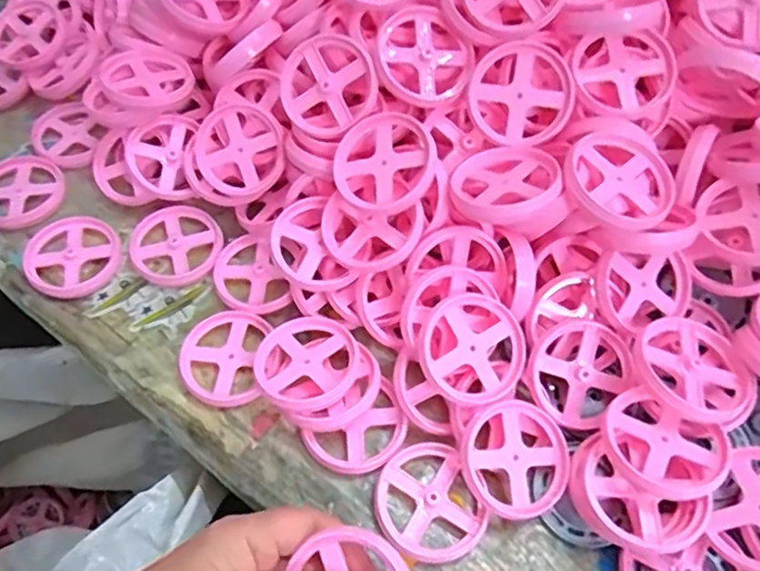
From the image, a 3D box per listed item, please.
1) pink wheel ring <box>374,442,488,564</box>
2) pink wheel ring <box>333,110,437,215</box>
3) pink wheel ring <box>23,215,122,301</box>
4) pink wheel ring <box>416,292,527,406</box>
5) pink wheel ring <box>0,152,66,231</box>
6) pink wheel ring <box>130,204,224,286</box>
[{"bbox_3d":[0.026,0.126,0.350,0.056,0.012,0.063,-24,62,-14],"label":"pink wheel ring"},{"bbox_3d":[0.005,-0.076,0.386,0.063,0.025,0.063,-16,77,19],"label":"pink wheel ring"},{"bbox_3d":[-0.220,-0.022,0.434,0.063,0.010,0.067,0,59,-1],"label":"pink wheel ring"},{"bbox_3d":[0.055,0.037,0.360,0.063,0.008,0.064,1,86,-9],"label":"pink wheel ring"},{"bbox_3d":[-0.276,-0.072,0.463,0.059,0.011,0.069,4,59,2],"label":"pink wheel ring"},{"bbox_3d":[-0.148,-0.030,0.442,0.063,0.008,0.065,0,59,-1],"label":"pink wheel ring"}]

